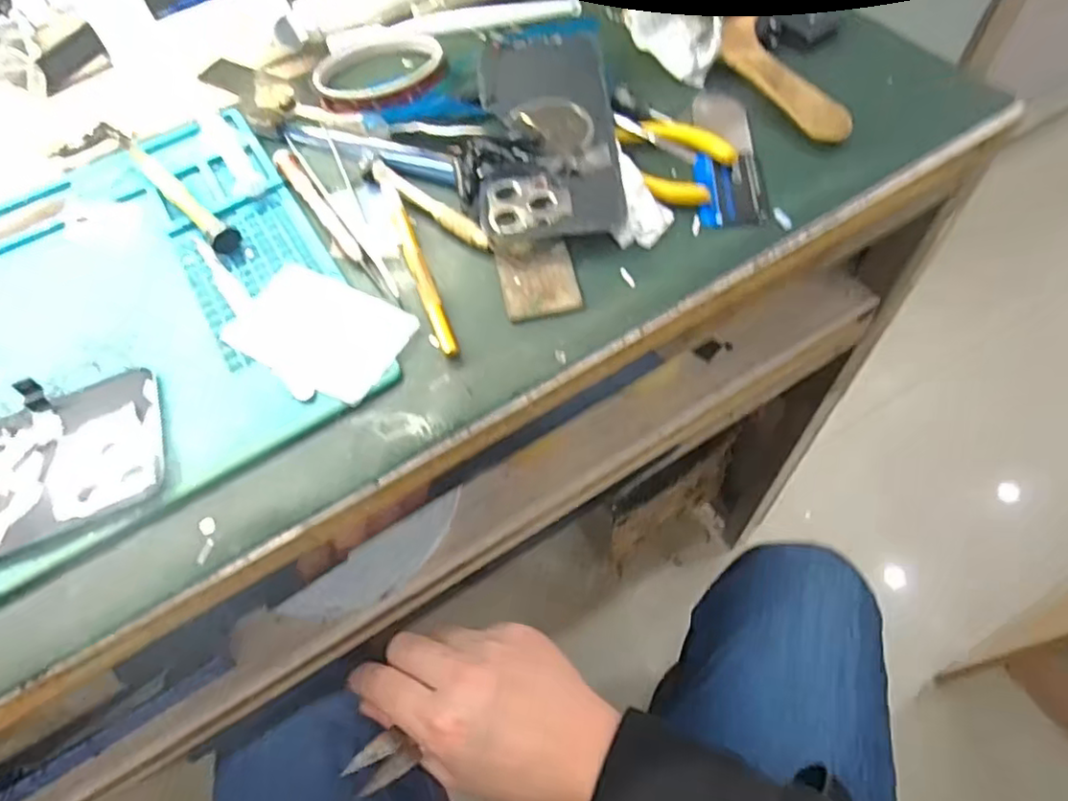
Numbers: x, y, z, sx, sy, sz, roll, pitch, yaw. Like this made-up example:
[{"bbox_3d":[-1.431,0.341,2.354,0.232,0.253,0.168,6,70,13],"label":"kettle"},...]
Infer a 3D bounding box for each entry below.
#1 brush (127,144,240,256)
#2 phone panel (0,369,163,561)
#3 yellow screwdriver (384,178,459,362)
[{"bbox_3d":[-0.205,-0.119,0.371,0.121,0.010,0.013,40,71,22],"label":"brush"},{"bbox_3d":[-0.241,0.041,0.281,0.154,0.006,0.070,-24,63,-9],"label":"phone panel"},{"bbox_3d":[-0.059,-0.069,0.329,0.009,0.007,0.115,-19,62,-7],"label":"yellow screwdriver"}]

